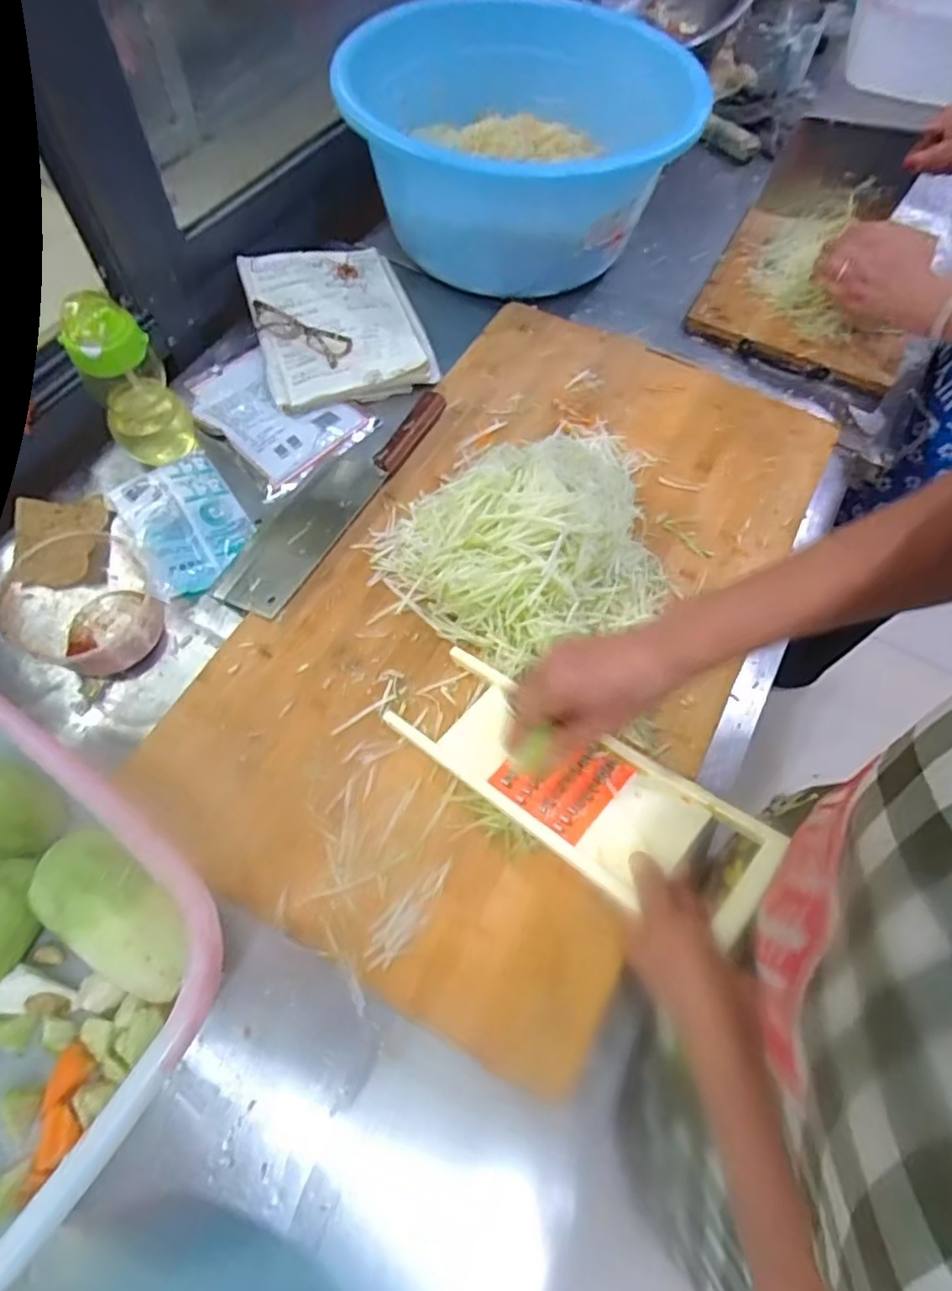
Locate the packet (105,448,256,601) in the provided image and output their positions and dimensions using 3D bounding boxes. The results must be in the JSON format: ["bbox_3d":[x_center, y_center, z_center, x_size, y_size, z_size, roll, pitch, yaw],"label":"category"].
[{"bbox_3d":[-0.326,-0.136,0.700,0.123,0.035,0.154,-33,67,-15],"label":"packet"}]

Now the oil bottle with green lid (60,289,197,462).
[{"bbox_3d":[-0.363,-0.270,0.665,0.078,0.176,0.064,-34,70,-17],"label":"oil bottle with green lid"}]

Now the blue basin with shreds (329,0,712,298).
[{"bbox_3d":[0.054,-0.692,0.874,0.461,0.192,0.473,1,64,-2],"label":"blue basin with shreds"}]

